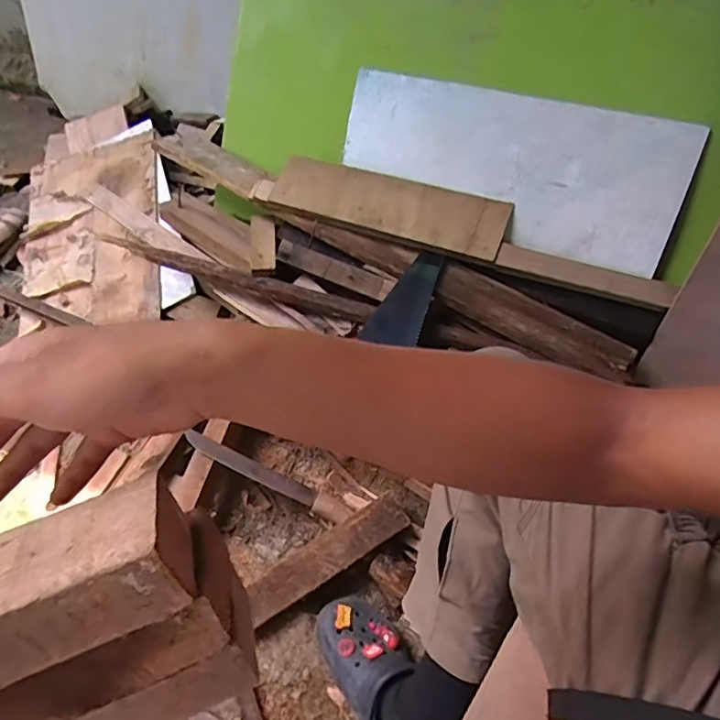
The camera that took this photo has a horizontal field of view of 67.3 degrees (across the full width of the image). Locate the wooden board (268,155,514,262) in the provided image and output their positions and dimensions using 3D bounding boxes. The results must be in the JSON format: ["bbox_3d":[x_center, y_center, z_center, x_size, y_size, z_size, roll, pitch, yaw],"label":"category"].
[{"bbox_3d":[0.052,-0.286,0.982,0.423,0.027,0.115,17,78,12],"label":"wooden board"}]

